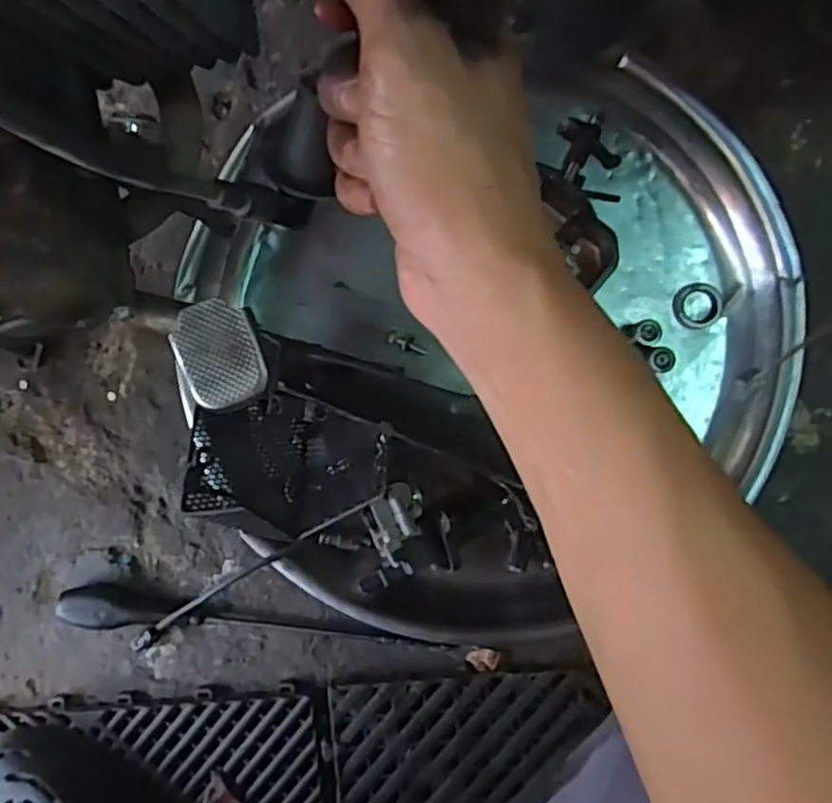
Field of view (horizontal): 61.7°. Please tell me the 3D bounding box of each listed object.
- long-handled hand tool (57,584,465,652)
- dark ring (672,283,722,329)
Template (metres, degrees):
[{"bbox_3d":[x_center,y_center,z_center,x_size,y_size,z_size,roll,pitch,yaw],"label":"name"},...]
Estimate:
[{"bbox_3d":[-0.133,0.192,0.592,0.340,0.029,0.028,6,91,4],"label":"long-handled hand tool"},{"bbox_3d":[0.228,-0.077,0.563,0.036,0.009,0.035,0,90,4],"label":"dark ring"}]

